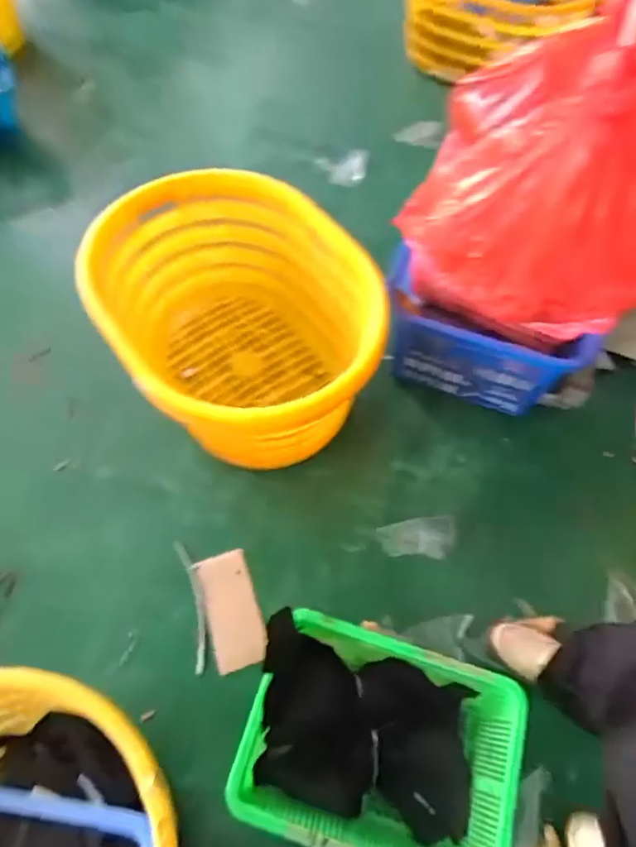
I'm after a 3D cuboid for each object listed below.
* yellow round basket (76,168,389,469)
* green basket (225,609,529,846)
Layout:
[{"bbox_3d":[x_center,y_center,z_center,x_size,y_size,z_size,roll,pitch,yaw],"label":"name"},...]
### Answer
[{"bbox_3d":[-0.165,-0.202,1.125,0.475,0.349,0.575,-10,60,-7],"label":"yellow round basket"},{"bbox_3d":[0.100,0.509,0.845,0.397,0.128,0.292,16,60,9],"label":"green basket"}]

